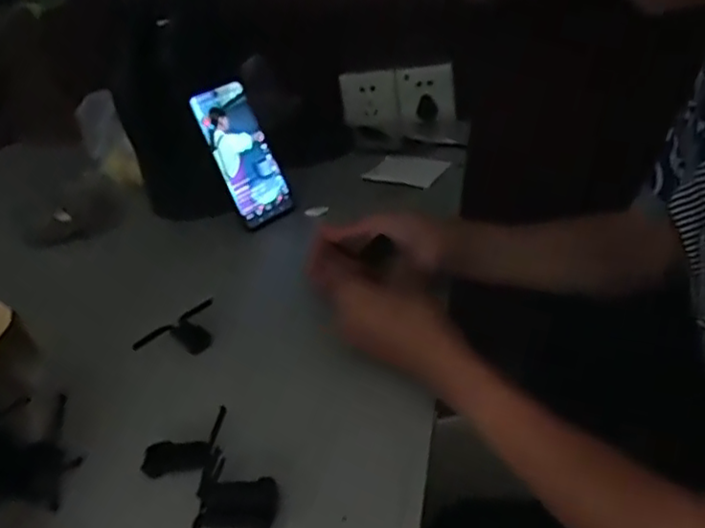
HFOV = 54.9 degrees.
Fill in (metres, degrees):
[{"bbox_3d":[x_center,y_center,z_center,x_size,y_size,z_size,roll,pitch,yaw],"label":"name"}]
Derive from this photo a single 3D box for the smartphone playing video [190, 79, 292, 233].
[{"bbox_3d":[-0.121,-0.123,0.763,0.072,0.159,0.012,-33,15,-36],"label":"smartphone playing video"}]

